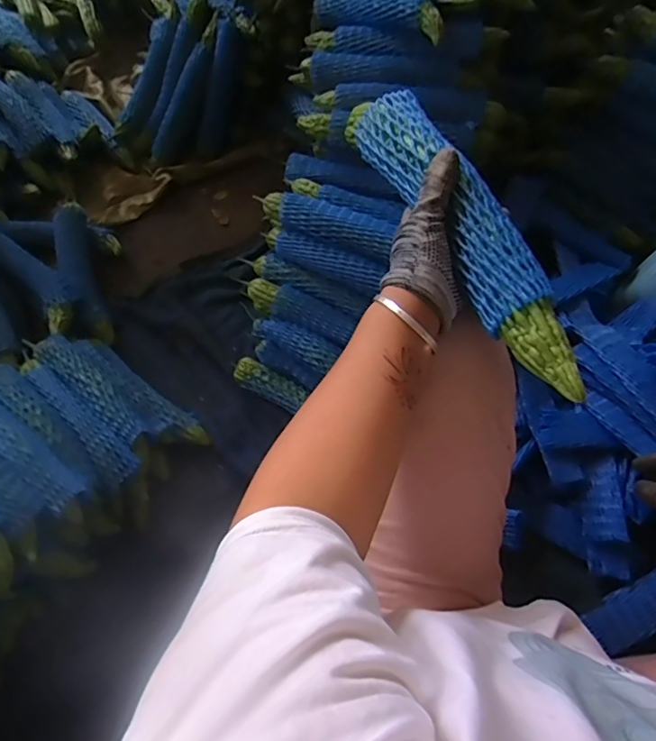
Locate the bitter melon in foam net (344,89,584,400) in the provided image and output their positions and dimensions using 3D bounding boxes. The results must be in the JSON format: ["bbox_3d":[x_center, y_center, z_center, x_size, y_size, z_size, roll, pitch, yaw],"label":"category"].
[{"bbox_3d":[0.105,-0.123,0.406,0.051,0.047,0.325,-23,66,-9],"label":"bitter melon in foam net"}]

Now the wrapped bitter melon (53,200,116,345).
[{"bbox_3d":[-0.460,-0.182,0.933,0.067,0.070,0.300,-19,65,-8],"label":"wrapped bitter melon"}]

